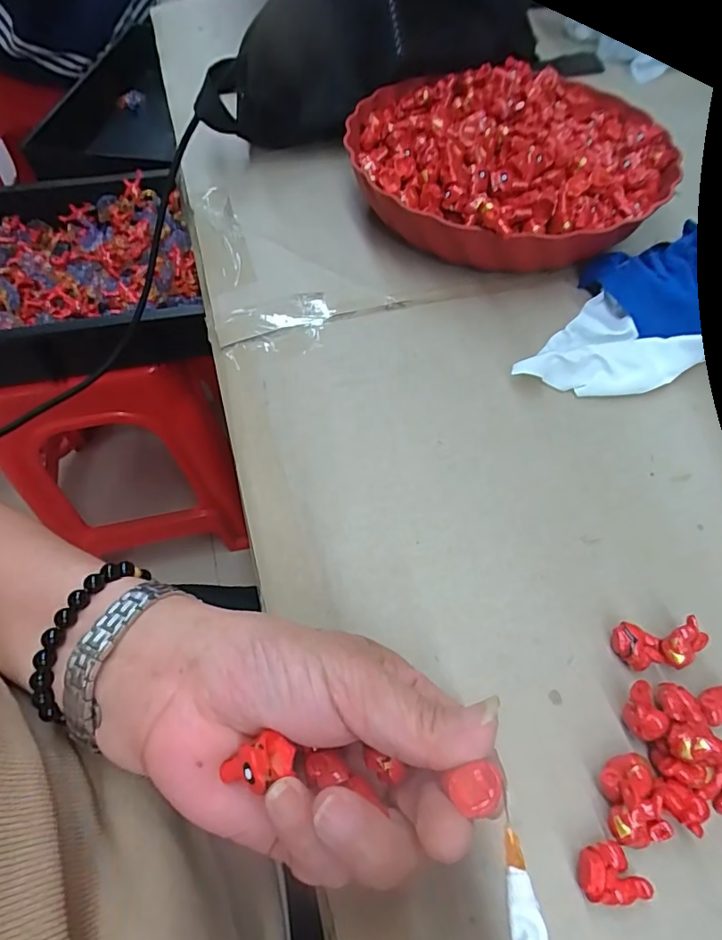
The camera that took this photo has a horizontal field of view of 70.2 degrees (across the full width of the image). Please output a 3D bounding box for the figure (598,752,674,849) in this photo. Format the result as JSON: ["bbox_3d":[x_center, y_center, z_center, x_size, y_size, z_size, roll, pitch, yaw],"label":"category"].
[{"bbox_3d":[0.105,0.130,0.202,0.021,0.019,0.029,-9,60,-6],"label":"figure"}]

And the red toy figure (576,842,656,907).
[{"bbox_3d":[0.094,0.150,0.192,0.024,0.013,0.018,2,59,1],"label":"red toy figure"}]

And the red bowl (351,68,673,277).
[{"bbox_3d":[0.112,-0.242,0.392,0.231,0.061,0.222,0,59,-1],"label":"red bowl"}]

